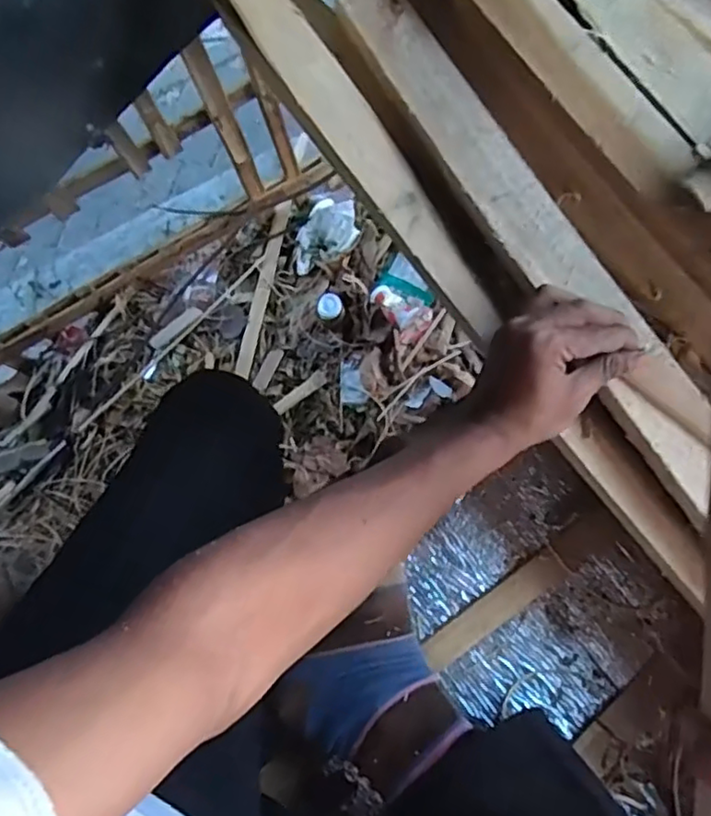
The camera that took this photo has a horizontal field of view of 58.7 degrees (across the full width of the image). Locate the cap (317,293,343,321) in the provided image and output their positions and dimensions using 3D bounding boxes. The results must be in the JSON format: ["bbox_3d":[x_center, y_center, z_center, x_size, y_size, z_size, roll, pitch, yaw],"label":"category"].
[{"bbox_3d":[-0.044,-0.173,1.076,0.043,0.016,0.049,-18,74,-4],"label":"cap"}]

